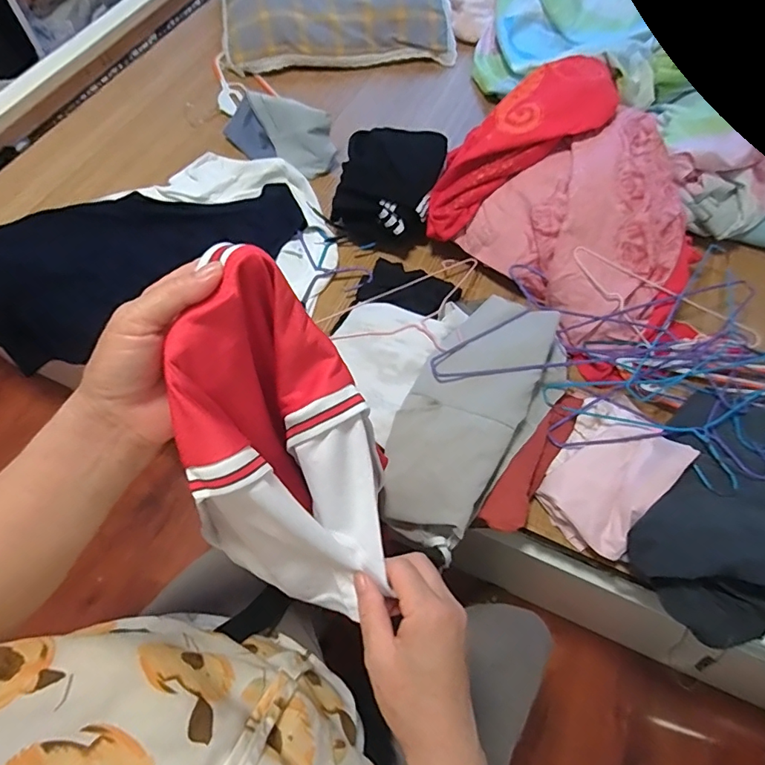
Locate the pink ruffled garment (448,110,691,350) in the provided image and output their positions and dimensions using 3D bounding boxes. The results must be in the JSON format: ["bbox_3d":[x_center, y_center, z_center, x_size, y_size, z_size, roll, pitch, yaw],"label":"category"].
[{"bbox_3d":[0.364,-0.267,0.814,0.335,0.157,0.313,-38,70,-19],"label":"pink ruffled garment"}]

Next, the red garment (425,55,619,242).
[{"bbox_3d":[0.221,-0.410,0.834,0.398,0.054,0.157,-41,69,5],"label":"red garment"}]

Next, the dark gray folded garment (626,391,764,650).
[{"bbox_3d":[0.458,0.166,0.609,0.236,0.095,0.298,42,69,17],"label":"dark gray folded garment"}]

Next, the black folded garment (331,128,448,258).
[{"bbox_3d":[0.015,-0.370,0.883,0.170,0.110,0.230,13,63,5],"label":"black folded garment"}]

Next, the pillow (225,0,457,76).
[{"bbox_3d":[-0.113,-0.900,1.159,0.541,0.078,0.325,-13,64,-9],"label":"pillow"}]

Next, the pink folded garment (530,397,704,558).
[{"bbox_3d":[0.321,0.110,0.671,0.133,0.085,0.227,32,66,14],"label":"pink folded garment"}]

